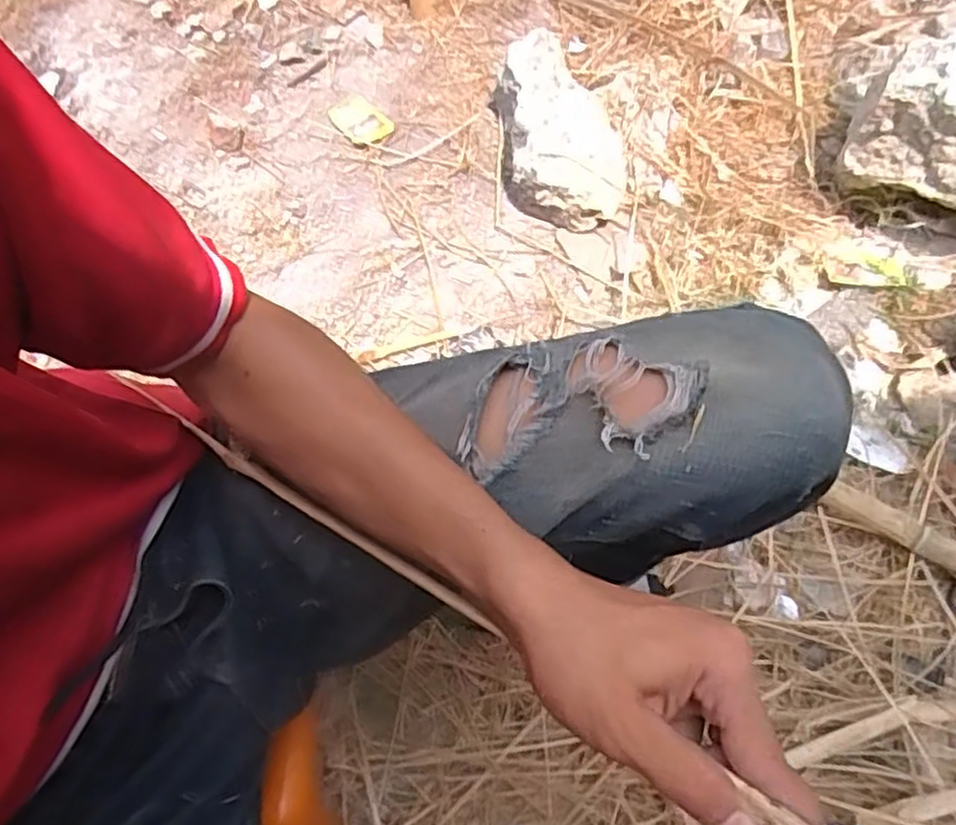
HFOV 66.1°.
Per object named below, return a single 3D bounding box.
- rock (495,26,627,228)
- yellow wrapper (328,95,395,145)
[{"bbox_3d":[0.122,-0.411,1.081,0.174,0.126,0.284,-5,64,-2],"label":"rock"},{"bbox_3d":[-0.186,-0.456,1.152,0.071,0.015,0.110,-38,70,-16],"label":"yellow wrapper"}]

